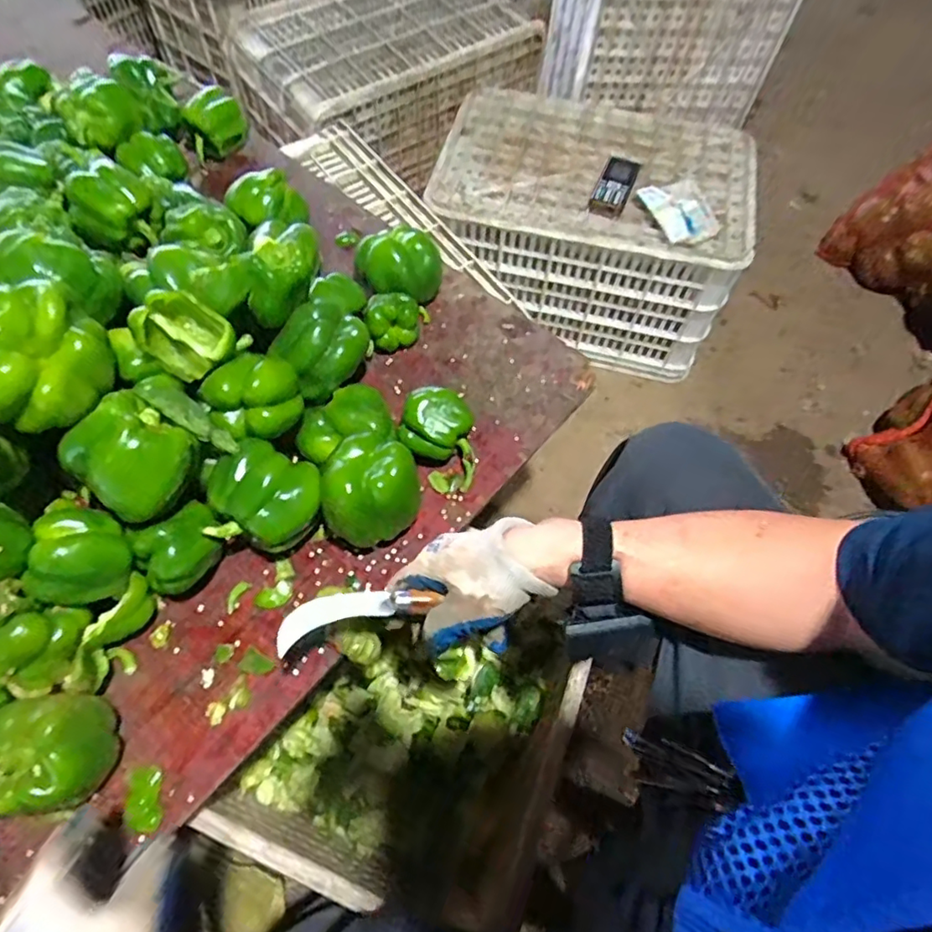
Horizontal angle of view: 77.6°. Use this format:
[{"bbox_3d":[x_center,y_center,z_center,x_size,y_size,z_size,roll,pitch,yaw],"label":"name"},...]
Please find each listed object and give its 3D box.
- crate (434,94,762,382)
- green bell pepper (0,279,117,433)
[{"bbox_3d":[0.209,-0.441,1.053,0.490,0.274,0.367,13,63,4],"label":"crate"},{"bbox_3d":[-0.324,-0.078,0.436,0.100,0.077,0.080,-40,71,-21],"label":"green bell pepper"}]

